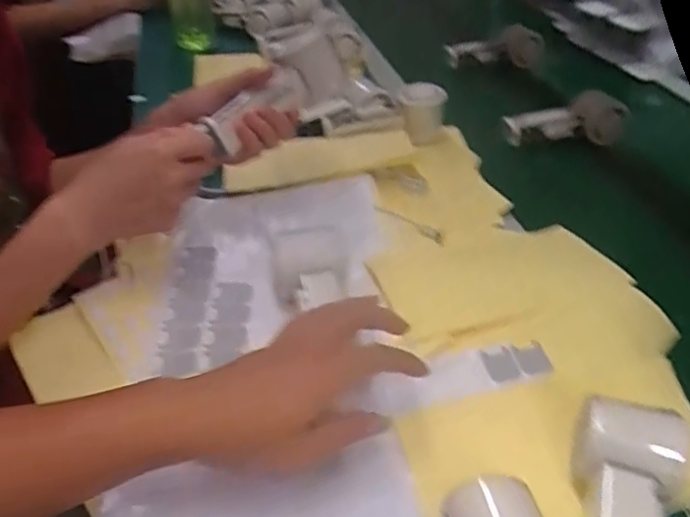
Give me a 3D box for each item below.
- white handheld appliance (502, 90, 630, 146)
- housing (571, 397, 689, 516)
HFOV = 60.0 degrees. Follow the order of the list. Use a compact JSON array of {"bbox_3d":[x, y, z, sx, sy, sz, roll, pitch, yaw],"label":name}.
[{"bbox_3d":[0.280,-0.173,0.747,0.162,0.063,0.037,-3,40,-7],"label":"white handheld appliance"},{"bbox_3d":[0.157,0.150,0.350,0.067,0.046,0.145,20,43,20],"label":"housing"}]

